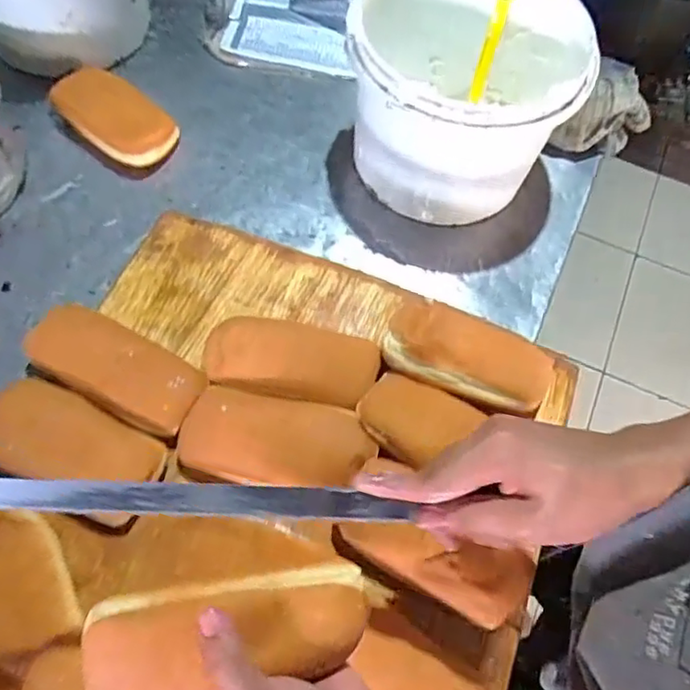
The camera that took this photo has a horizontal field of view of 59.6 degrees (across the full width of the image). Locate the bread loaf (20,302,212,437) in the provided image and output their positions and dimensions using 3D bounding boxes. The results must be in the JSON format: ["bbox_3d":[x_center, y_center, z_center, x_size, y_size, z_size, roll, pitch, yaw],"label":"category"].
[{"bbox_3d":[-0.199,0.021,0.528,0.161,0.049,0.071,29,67,10],"label":"bread loaf"}]

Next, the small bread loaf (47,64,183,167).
[{"bbox_3d":[-0.243,-0.243,0.652,0.118,0.059,0.079,37,68,14],"label":"small bread loaf"}]

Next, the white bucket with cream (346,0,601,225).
[{"bbox_3d":[0.112,-0.251,0.611,0.216,0.171,0.209,1,65,-2],"label":"white bucket with cream"}]

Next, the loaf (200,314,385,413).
[{"bbox_3d":[-0.046,0.018,0.538,0.146,0.046,0.069,8,65,1],"label":"loaf"}]

